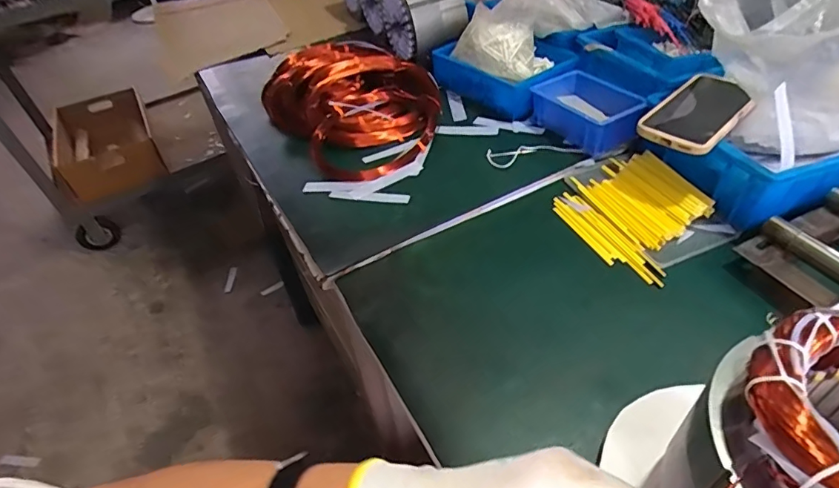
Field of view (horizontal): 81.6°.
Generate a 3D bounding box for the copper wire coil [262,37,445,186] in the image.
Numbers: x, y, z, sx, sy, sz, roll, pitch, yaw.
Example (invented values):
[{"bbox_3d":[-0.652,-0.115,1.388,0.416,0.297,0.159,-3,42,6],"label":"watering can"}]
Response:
[{"bbox_3d":[-0.101,-0.237,0.774,0.231,0.068,0.326,-30,49,-21],"label":"copper wire coil"}]

